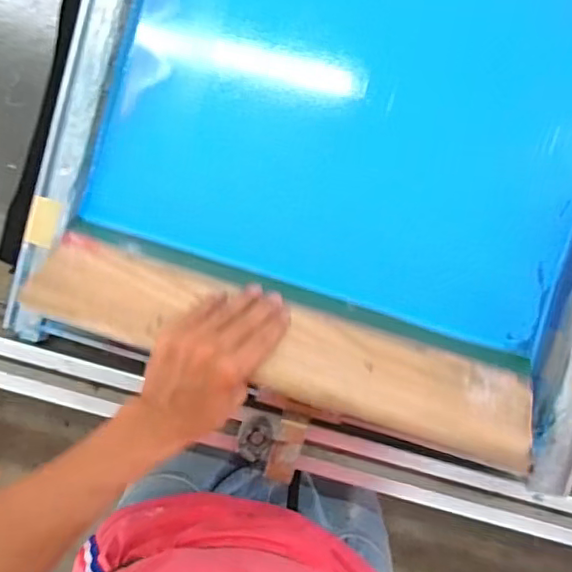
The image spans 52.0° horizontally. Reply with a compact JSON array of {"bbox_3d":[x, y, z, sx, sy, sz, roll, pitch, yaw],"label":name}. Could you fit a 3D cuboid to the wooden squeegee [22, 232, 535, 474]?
[{"bbox_3d":[-0.006,0.050,0.529,0.457,0.108,0.030,17,137,4],"label":"wooden squeegee"}]

